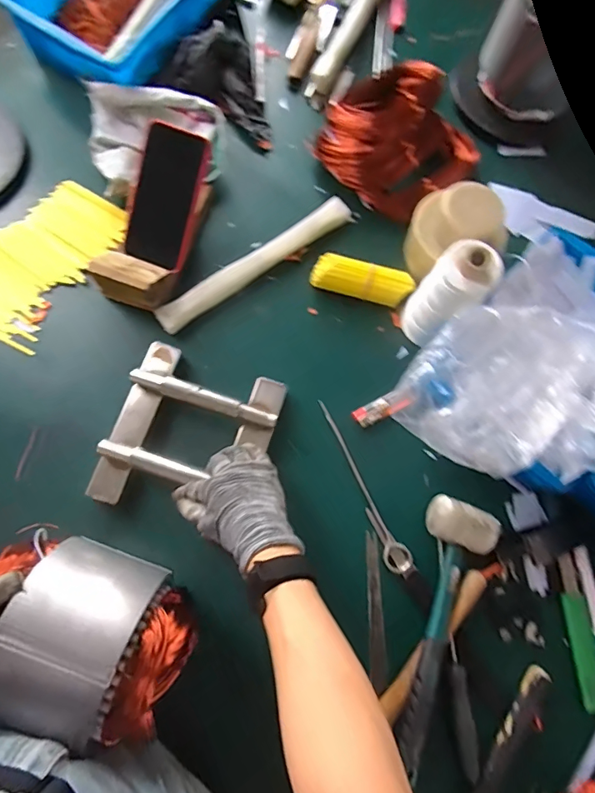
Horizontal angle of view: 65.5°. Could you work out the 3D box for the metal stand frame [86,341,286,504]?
[{"bbox_3d":[-0.125,0.043,0.544,0.172,0.046,0.197,19,76,4],"label":"metal stand frame"}]

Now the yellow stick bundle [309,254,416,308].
[{"bbox_3d":[0.085,-0.154,0.619,0.131,0.029,0.042,19,74,2],"label":"yellow stick bundle"}]

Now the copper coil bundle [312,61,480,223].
[{"bbox_3d":[0.140,-0.378,0.665,0.216,0.077,0.198,1,75,-3],"label":"copper coil bundle"}]

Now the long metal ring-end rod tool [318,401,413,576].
[{"bbox_3d":[0.081,0.105,0.567,0.030,0.009,0.225,-21,77,-9],"label":"long metal ring-end rod tool"}]

